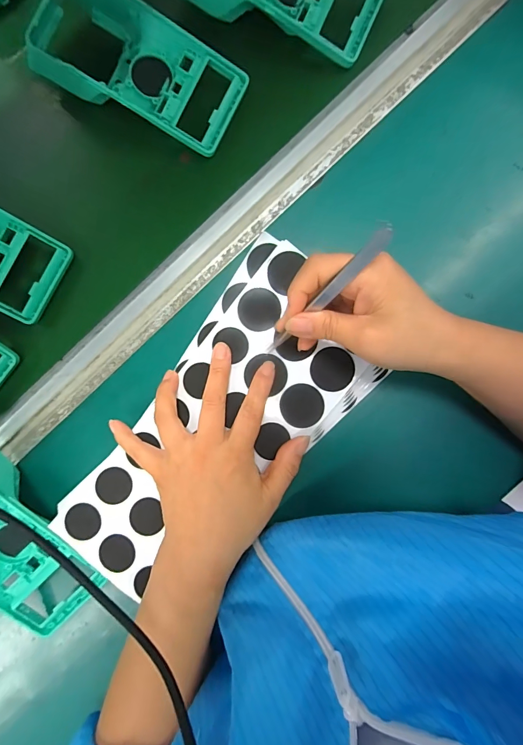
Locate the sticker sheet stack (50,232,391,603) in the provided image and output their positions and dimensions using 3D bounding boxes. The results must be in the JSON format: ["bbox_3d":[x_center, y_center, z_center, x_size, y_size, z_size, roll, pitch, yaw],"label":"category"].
[{"bbox_3d":[-0.035,0.046,0.305,0.140,0.026,0.291,42,92,4],"label":"sticker sheet stack"}]

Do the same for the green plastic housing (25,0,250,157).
[{"bbox_3d":[-0.111,-0.272,0.318,0.186,0.051,0.094,23,90,6],"label":"green plastic housing"}]

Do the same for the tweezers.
[{"bbox_3d":[0.039,-0.047,0.247,0.007,0.133,0.010,-34,84,-39],"label":"tweezers"}]

